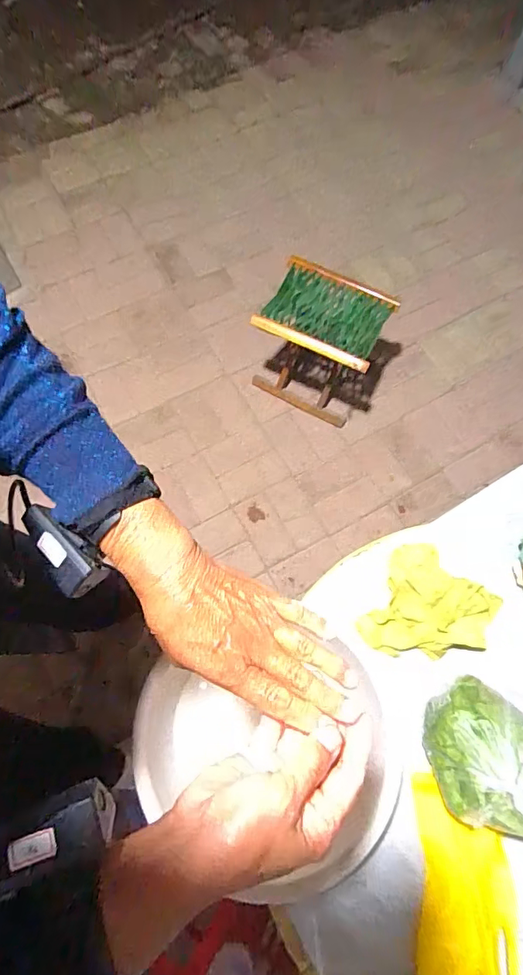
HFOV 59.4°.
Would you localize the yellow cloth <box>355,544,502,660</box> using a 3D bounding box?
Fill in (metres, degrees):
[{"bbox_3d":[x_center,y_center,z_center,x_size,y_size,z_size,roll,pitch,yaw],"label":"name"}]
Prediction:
[{"bbox_3d":[0.292,0.209,0.777,0.193,0.053,0.199,30,72,10],"label":"yellow cloth"}]

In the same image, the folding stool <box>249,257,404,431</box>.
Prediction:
[{"bbox_3d":[0.163,-0.397,1.289,0.303,0.314,0.232,27,71,9],"label":"folding stool"}]

